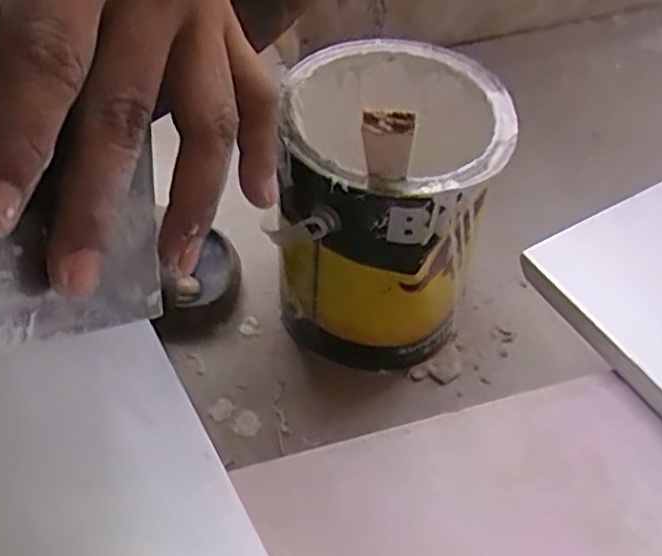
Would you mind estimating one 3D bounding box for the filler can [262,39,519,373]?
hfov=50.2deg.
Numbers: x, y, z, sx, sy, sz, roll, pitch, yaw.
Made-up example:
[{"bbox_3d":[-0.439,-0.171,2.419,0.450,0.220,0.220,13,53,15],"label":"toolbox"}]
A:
[{"bbox_3d":[0.042,-0.057,0.545,0.158,0.195,0.181,5,57,4],"label":"filler can"}]

